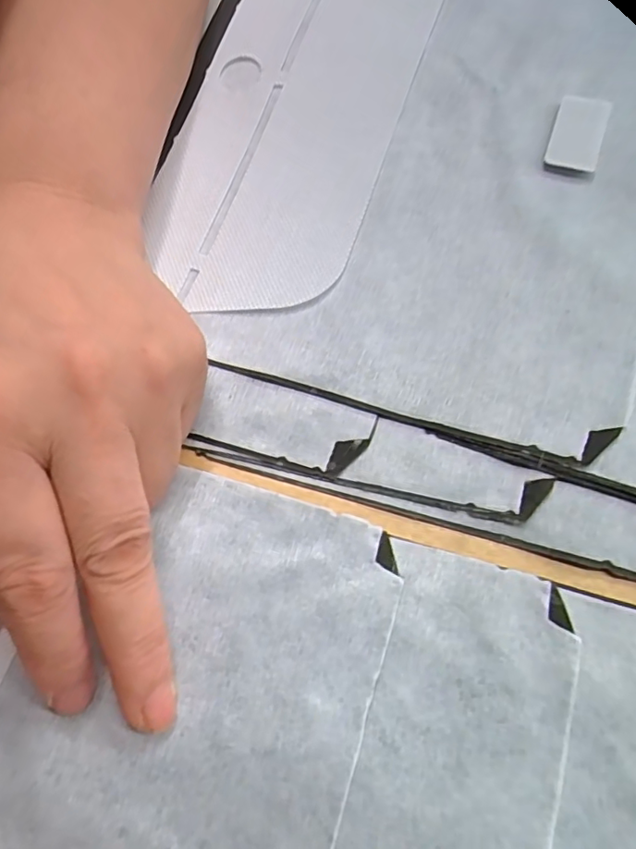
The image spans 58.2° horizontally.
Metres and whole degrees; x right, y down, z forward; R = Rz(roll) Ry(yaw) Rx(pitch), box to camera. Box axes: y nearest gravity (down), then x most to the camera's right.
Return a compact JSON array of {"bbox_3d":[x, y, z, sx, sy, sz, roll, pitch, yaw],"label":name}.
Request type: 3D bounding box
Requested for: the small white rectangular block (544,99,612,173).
[{"bbox_3d":[0.100,-0.112,0.219,0.019,0.005,0.034,19,69,9],"label":"small white rectangular block"}]

